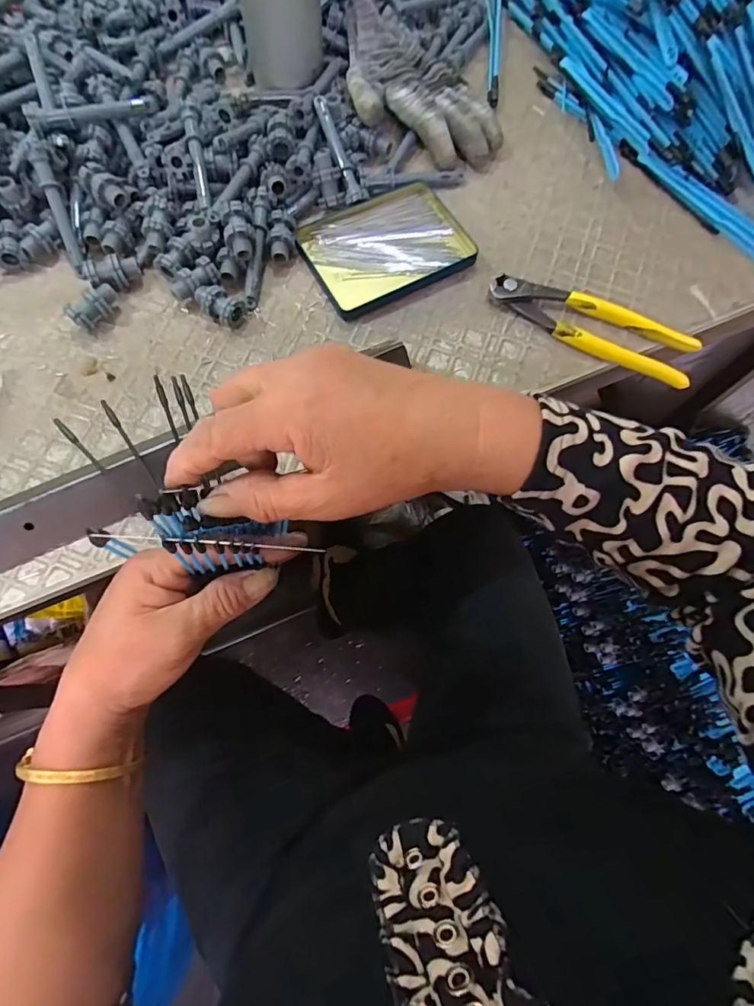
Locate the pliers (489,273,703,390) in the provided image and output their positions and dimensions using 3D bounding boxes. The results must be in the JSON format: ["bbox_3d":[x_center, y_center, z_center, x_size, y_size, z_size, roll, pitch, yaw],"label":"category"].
[{"bbox_3d":[0.169,-0.141,0.395,0.163,0.019,0.045,27,73,6],"label":"pliers"}]

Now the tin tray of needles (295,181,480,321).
[{"bbox_3d":[0.005,-0.217,0.418,0.128,0.011,0.101,-26,75,-10],"label":"tin tray of needles"}]

